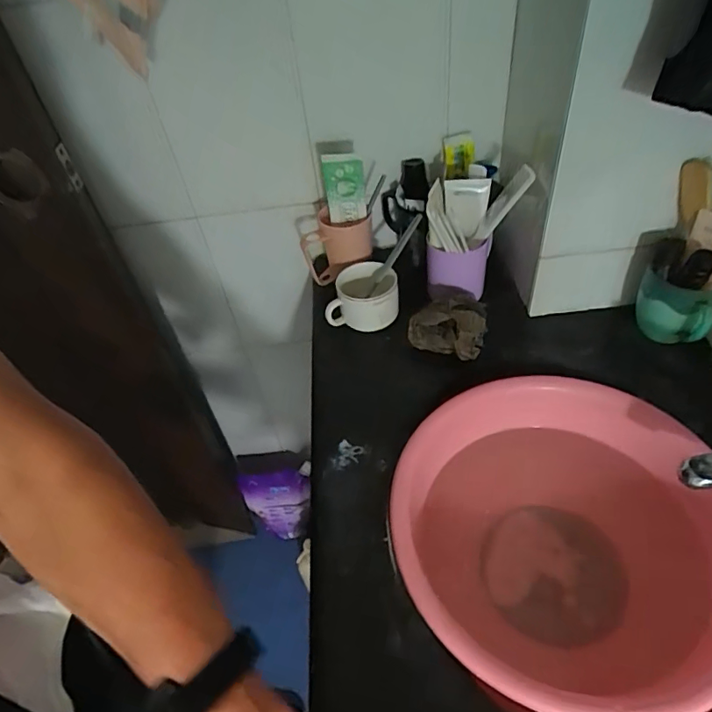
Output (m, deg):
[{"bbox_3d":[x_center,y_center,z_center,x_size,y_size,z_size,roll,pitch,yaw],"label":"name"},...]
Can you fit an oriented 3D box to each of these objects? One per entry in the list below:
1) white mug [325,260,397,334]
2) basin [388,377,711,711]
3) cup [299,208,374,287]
[{"bbox_3d":[0.013,-0.085,0.734,0.102,0.061,0.088,5,46,12],"label":"white mug"},{"bbox_3d":[0.210,0.195,0.540,0.332,0.125,0.335,-3,44,3],"label":"basin"},{"bbox_3d":[-0.026,-0.164,0.764,0.102,0.096,0.065,5,47,13],"label":"cup"}]

